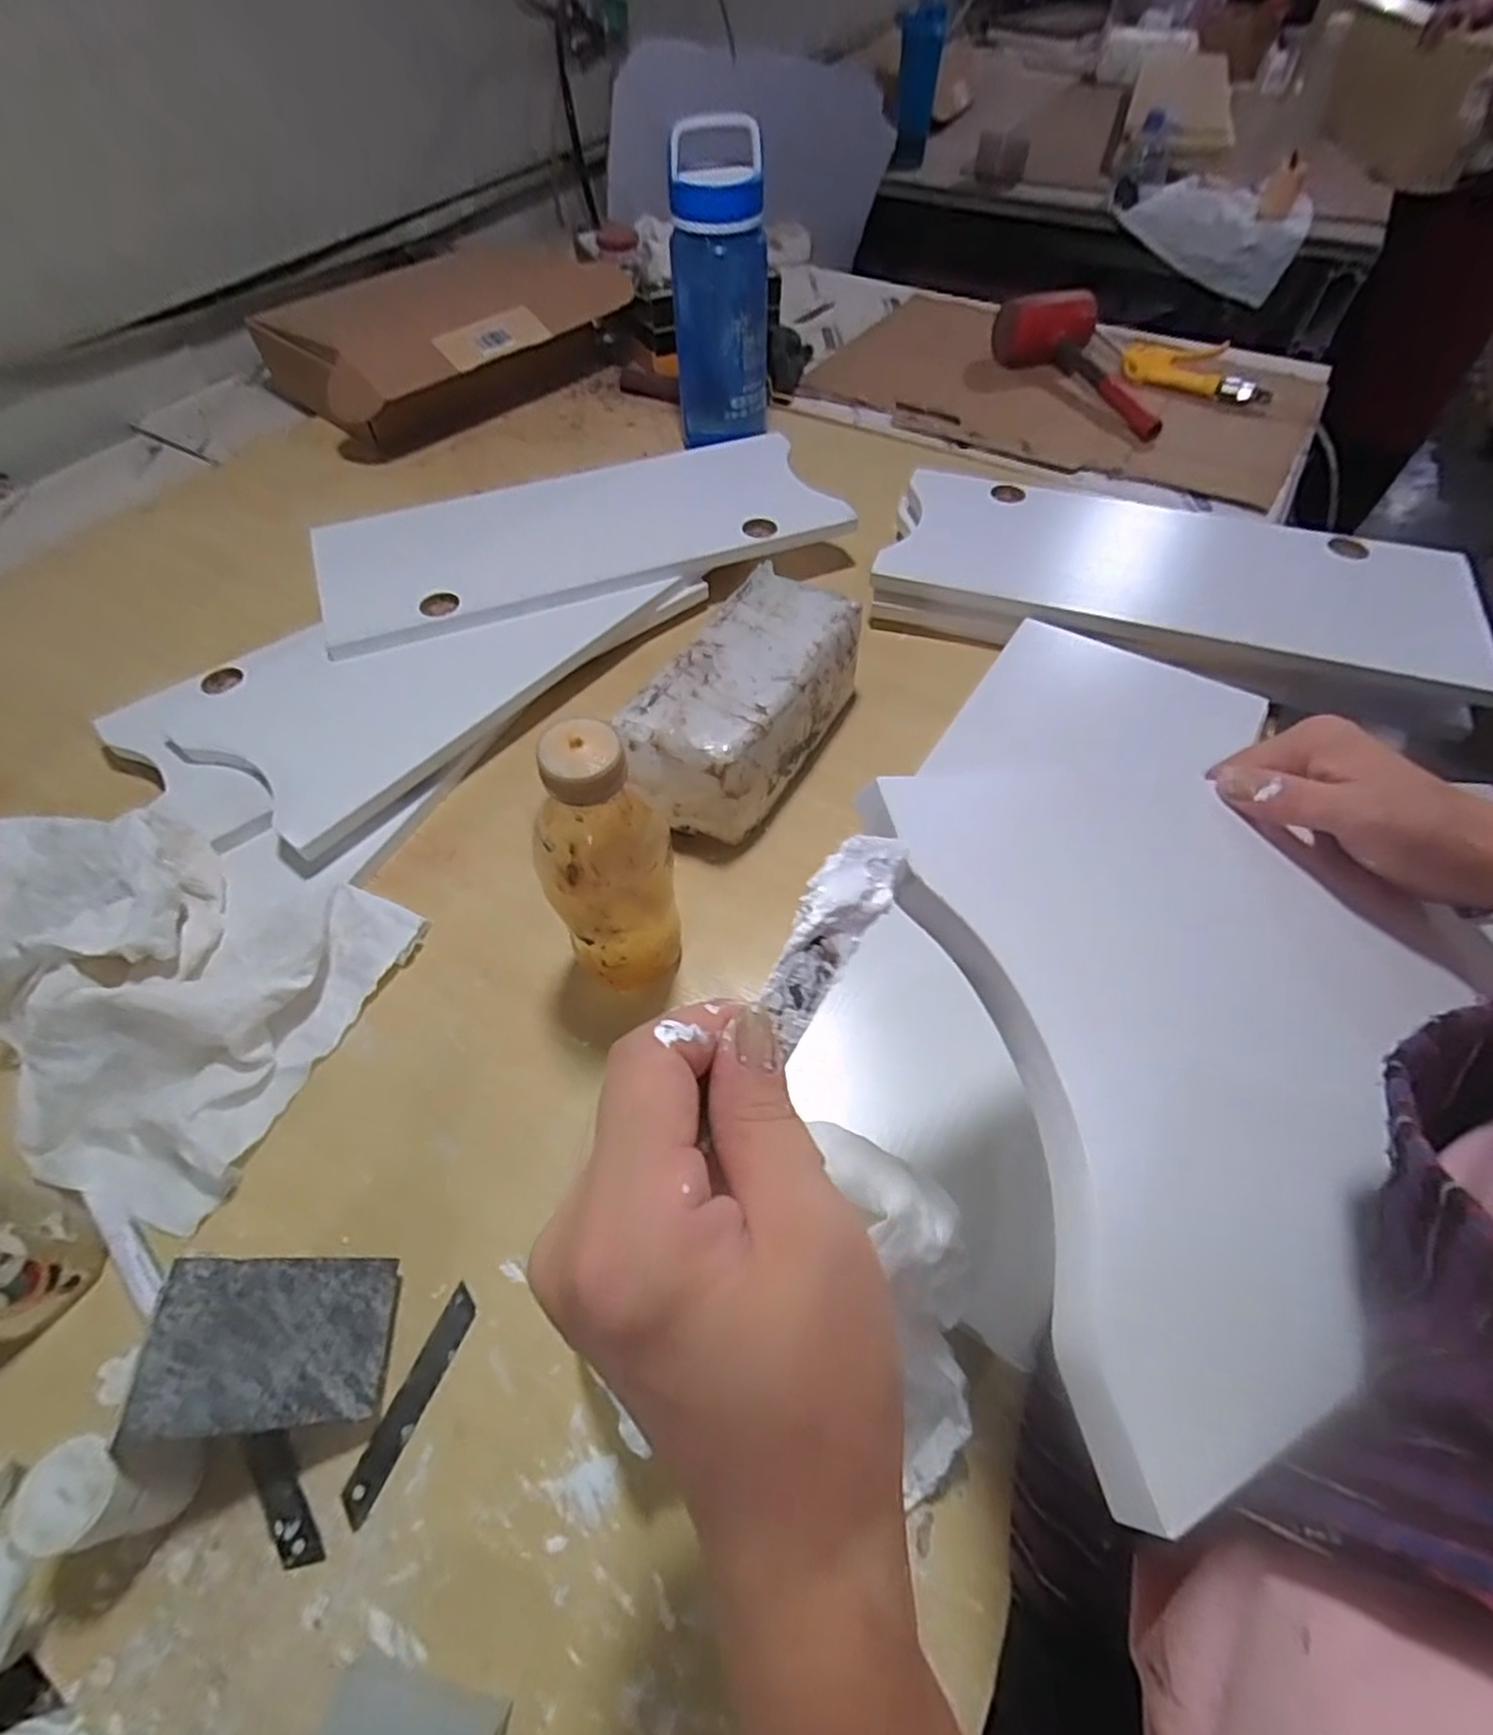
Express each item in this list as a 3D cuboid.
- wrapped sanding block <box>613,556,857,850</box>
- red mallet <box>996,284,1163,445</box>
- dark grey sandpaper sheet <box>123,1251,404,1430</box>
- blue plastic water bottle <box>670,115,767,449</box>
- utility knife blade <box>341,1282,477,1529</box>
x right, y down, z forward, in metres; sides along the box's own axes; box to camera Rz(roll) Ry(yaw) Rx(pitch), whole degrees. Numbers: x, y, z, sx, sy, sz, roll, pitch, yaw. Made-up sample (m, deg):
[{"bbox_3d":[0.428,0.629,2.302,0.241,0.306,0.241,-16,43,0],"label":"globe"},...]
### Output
[{"bbox_3d":[0.000,-0.122,0.569,0.098,0.105,0.208,25,60,17],"label":"wrapped sanding block"},{"bbox_3d":[0.480,-0.716,1.047,0.174,0.096,0.292,-5,56,-3],"label":"red mallet"},{"bbox_3d":[-0.217,0.219,0.338,0.099,0.004,0.065,22,46,-33],"label":"dark grey sandpaper sheet"},{"bbox_3d":[-0.029,-0.620,0.813,0.105,0.290,0.082,-3,56,-1],"label":"blue plastic water bottle"},{"bbox_3d":[-0.166,0.263,0.361,0.016,0.004,0.096,20,58,14],"label":"utility knife blade"}]

